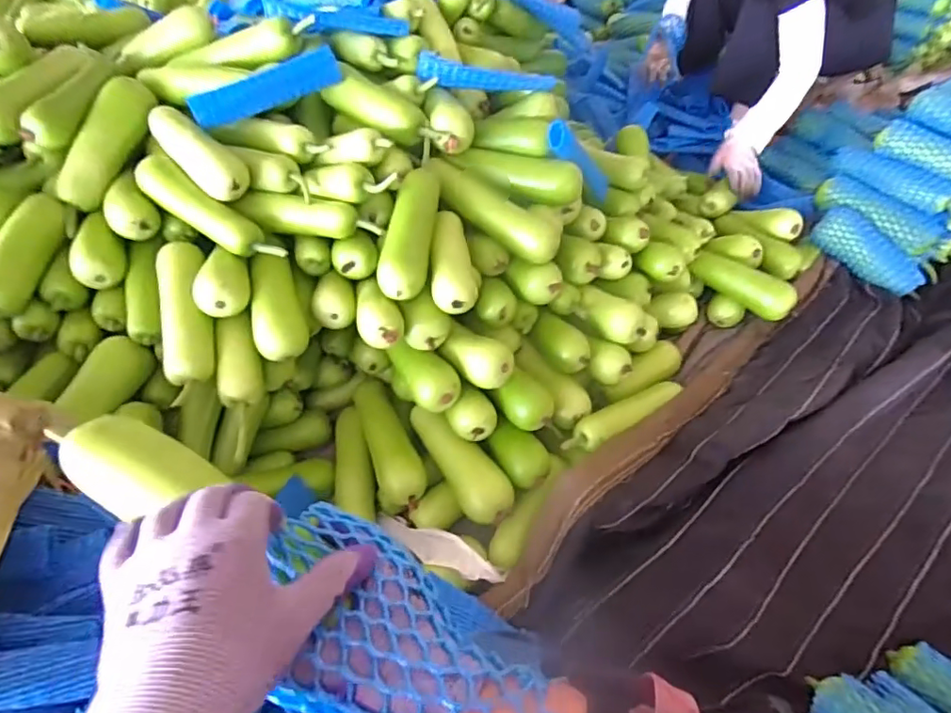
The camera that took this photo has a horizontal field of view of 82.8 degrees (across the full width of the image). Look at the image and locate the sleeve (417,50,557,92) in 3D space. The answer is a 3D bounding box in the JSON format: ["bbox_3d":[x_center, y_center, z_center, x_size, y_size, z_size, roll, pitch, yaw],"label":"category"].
[{"bbox_3d":[0.020,-0.493,0.950,0.242,0.046,0.034,2,48,-11],"label":"sleeve"}]

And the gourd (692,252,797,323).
[{"bbox_3d":[0.511,-0.134,1.041,0.063,0.064,0.198,-35,55,-23],"label":"gourd"}]

